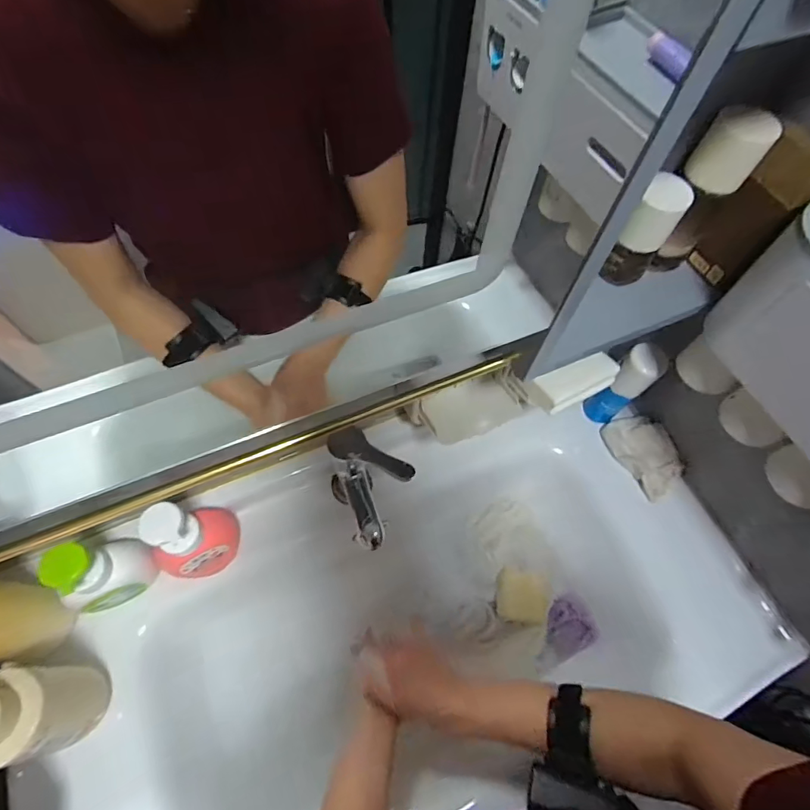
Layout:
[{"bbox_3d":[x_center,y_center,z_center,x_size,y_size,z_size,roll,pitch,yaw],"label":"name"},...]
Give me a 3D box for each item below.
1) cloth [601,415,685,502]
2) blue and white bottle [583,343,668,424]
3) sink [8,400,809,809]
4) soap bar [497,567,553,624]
[{"bbox_3d":[0.363,0.072,0.688,0.081,0.023,0.126,-19,65,-12],"label":"cloth"},{"bbox_3d":[0.317,-0.028,0.664,0.048,0.154,0.041,35,66,14],"label":"blue and white bottle"},{"bbox_3d":[0.018,0.300,0.608,0.886,0.145,0.450,-21,65,-13],"label":"sink"},{"bbox_3d":[0.180,0.289,0.692,0.075,0.021,0.071,9,62,2],"label":"soap bar"}]

